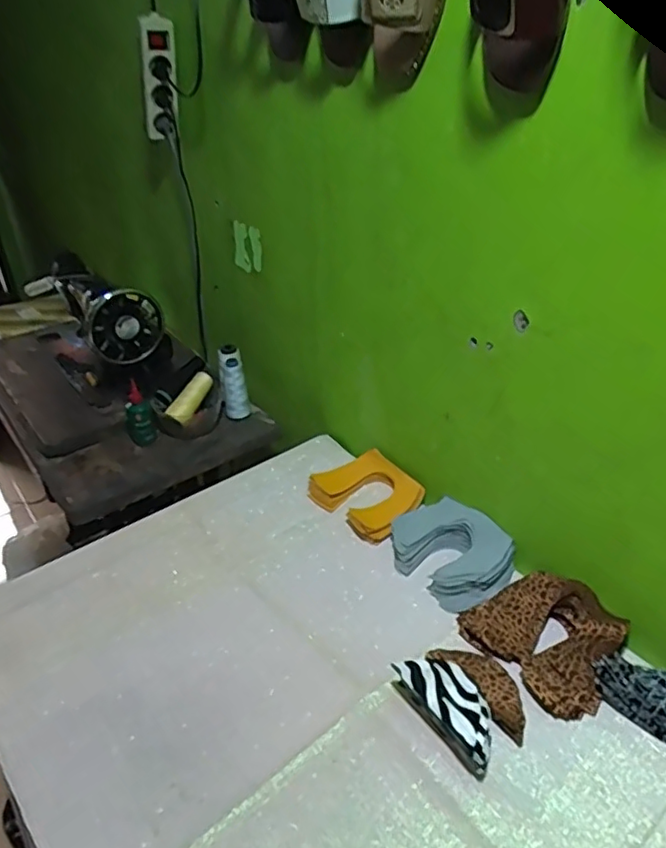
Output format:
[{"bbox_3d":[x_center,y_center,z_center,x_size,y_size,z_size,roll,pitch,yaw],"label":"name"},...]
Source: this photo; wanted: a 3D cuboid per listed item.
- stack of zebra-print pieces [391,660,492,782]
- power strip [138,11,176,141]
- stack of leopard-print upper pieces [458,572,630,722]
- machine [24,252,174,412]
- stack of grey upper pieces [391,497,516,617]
[{"bbox_3d":[0.121,0.292,0.636,0.054,0.053,0.127,-21,38,-26],"label":"stack of zebra-print pieces"},{"bbox_3d":[-0.285,-0.557,1.010,0.055,0.205,0.044,-21,58,-26],"label":"power strip"},{"bbox_3d":[0.249,0.239,0.710,0.137,0.055,0.164,-22,39,-28],"label":"stack of leopard-print upper pieces"},{"bbox_3d":[-0.474,-0.207,1.243,0.169,0.210,0.359,-24,40,-30],"label":"machine"},{"bbox_3d":[0.156,0.167,0.820,0.121,0.053,0.160,-26,40,-32],"label":"stack of grey upper pieces"}]

